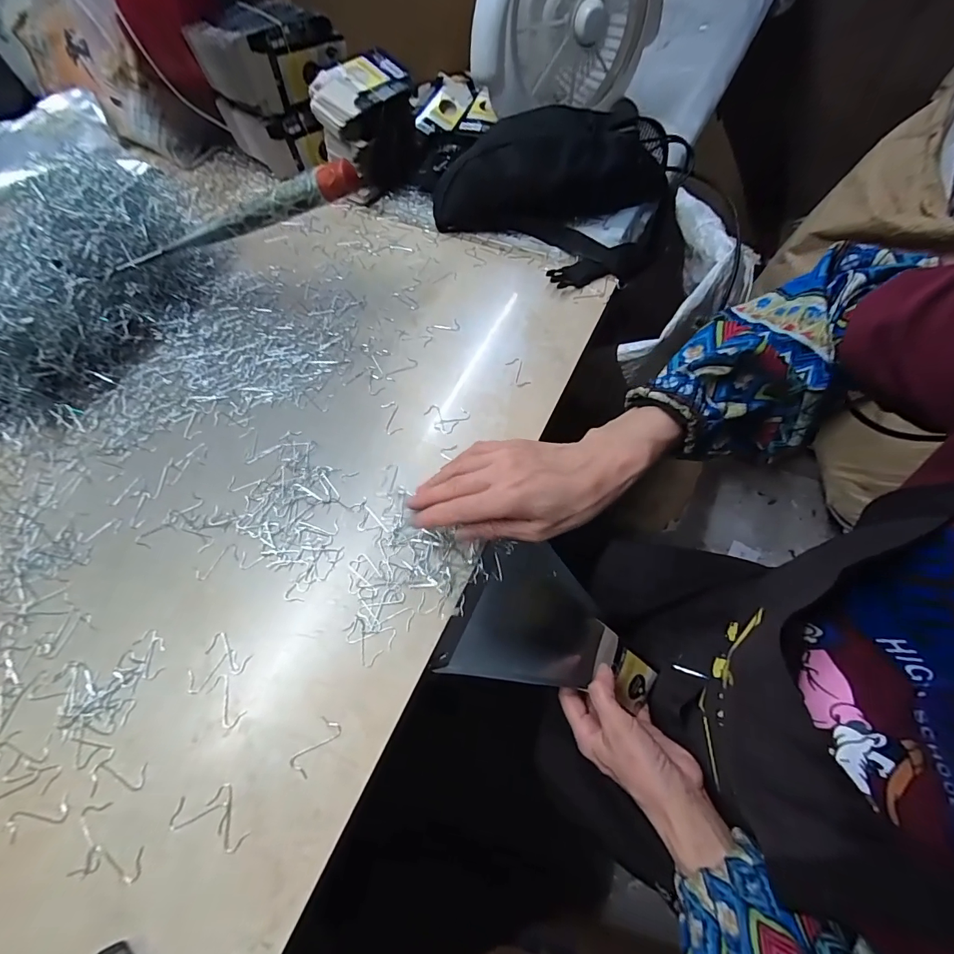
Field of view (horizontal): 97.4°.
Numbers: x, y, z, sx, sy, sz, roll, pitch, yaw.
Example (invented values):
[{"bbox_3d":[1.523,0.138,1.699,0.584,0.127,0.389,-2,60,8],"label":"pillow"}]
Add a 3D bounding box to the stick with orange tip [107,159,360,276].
[{"bbox_3d":[-0.226,-0.234,0.388,0.255,0.025,0.028,-9,63,16],"label":"stick with orange tip"}]

